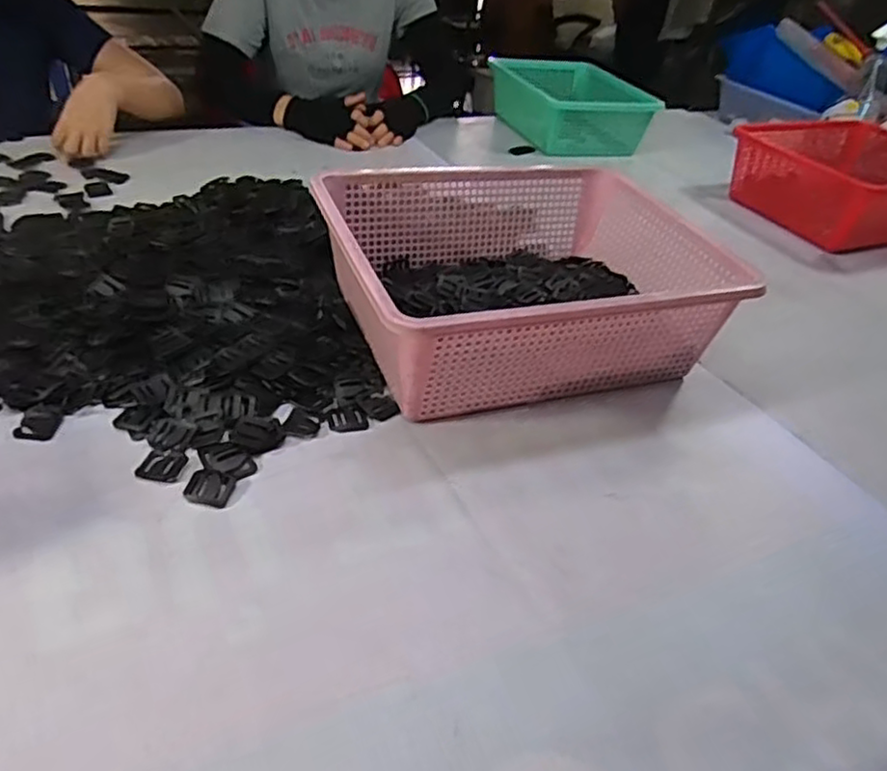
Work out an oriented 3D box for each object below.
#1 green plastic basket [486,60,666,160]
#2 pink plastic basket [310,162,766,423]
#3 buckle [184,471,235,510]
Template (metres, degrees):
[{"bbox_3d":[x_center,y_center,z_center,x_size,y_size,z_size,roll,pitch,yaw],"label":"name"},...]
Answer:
[{"bbox_3d":[0.245,-0.532,1.345,0.249,0.115,0.284,-5,39,-17],"label":"green plastic basket"},{"bbox_3d":[0.075,-0.111,0.714,0.366,0.124,0.302,-10,40,-21],"label":"pink plastic basket"},{"bbox_3d":[-0.178,0.078,0.527,0.034,0.004,0.031,10,37,4],"label":"buckle"}]

